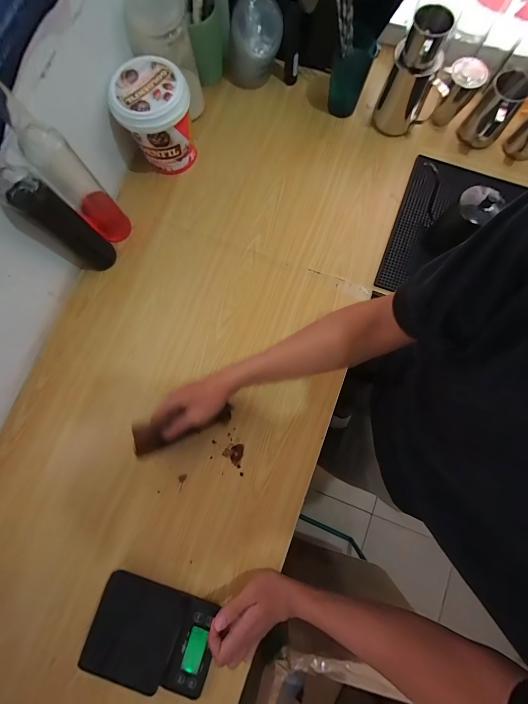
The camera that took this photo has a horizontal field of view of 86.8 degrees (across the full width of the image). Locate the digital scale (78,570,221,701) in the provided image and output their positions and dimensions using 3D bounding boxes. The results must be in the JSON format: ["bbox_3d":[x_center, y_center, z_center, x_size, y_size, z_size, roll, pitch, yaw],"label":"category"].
[{"bbox_3d":[-0.173,0.442,0.433,0.186,0.034,0.125,18,80,5],"label":"digital scale"}]

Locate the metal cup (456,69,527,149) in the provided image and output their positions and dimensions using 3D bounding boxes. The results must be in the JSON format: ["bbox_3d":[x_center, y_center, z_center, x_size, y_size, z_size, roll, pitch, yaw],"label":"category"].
[{"bbox_3d":[0.431,-0.448,0.530,0.068,0.096,0.080,44,84,8],"label":"metal cup"}]

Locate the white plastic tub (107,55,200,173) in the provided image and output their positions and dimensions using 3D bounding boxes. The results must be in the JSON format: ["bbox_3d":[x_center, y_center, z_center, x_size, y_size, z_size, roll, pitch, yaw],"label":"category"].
[{"bbox_3d":[-0.196,-0.430,0.529,0.125,0.139,0.129,0,79,1],"label":"white plastic tub"}]

